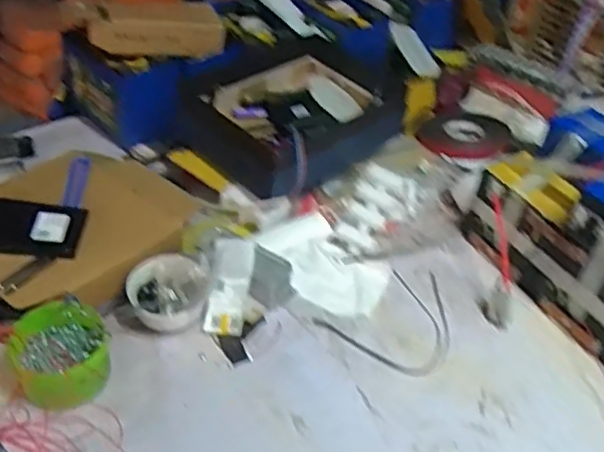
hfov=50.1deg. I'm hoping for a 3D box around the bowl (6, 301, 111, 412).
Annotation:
[{"bbox_3d":[-0.322,0.172,0.857,0.124,0.110,0.115,3,42,-3],"label":"bowl"}]

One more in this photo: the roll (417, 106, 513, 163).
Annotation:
[{"bbox_3d":[0.336,-0.185,1.331,0.168,0.039,0.157,3,42,-3],"label":"roll"}]

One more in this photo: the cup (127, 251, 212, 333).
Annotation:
[{"bbox_3d":[-0.198,0.104,0.961,0.115,0.083,0.106,3,42,-3],"label":"cup"}]

